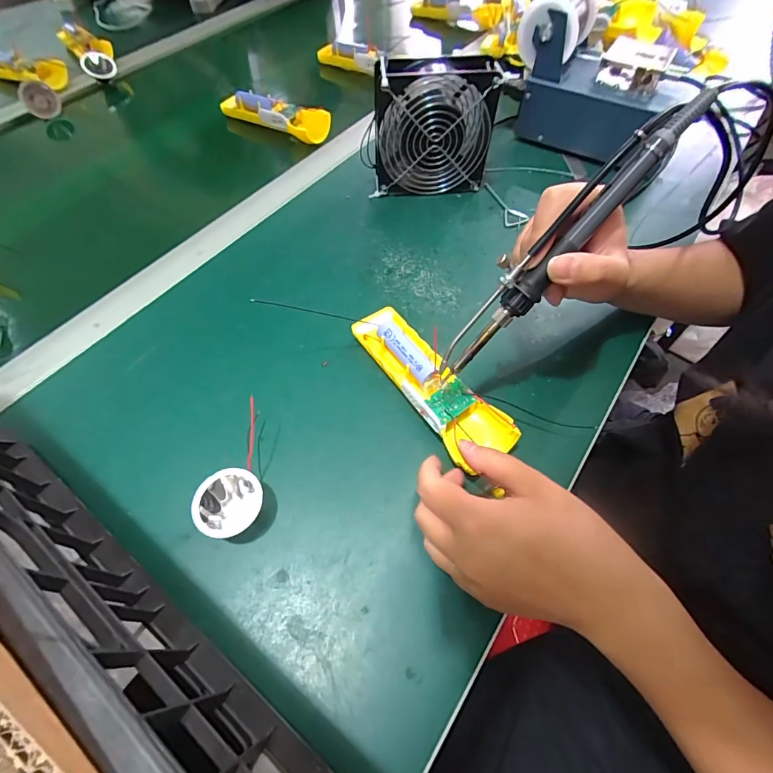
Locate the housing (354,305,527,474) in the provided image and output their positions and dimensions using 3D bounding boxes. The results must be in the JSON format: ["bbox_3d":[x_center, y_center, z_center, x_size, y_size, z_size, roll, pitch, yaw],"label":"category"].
[{"bbox_3d":[0.030,-0.006,0.330,0.049,0.029,0.161,-32,61,-17],"label":"housing"}]

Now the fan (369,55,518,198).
[{"bbox_3d":[0.049,-0.275,0.441,0.128,0.119,0.044,-3,59,-1],"label":"fan"}]

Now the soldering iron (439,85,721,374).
[{"bbox_3d":[0.101,-0.085,0.244,0.200,0.031,0.022,-49,63,20],"label":"soldering iron"}]

